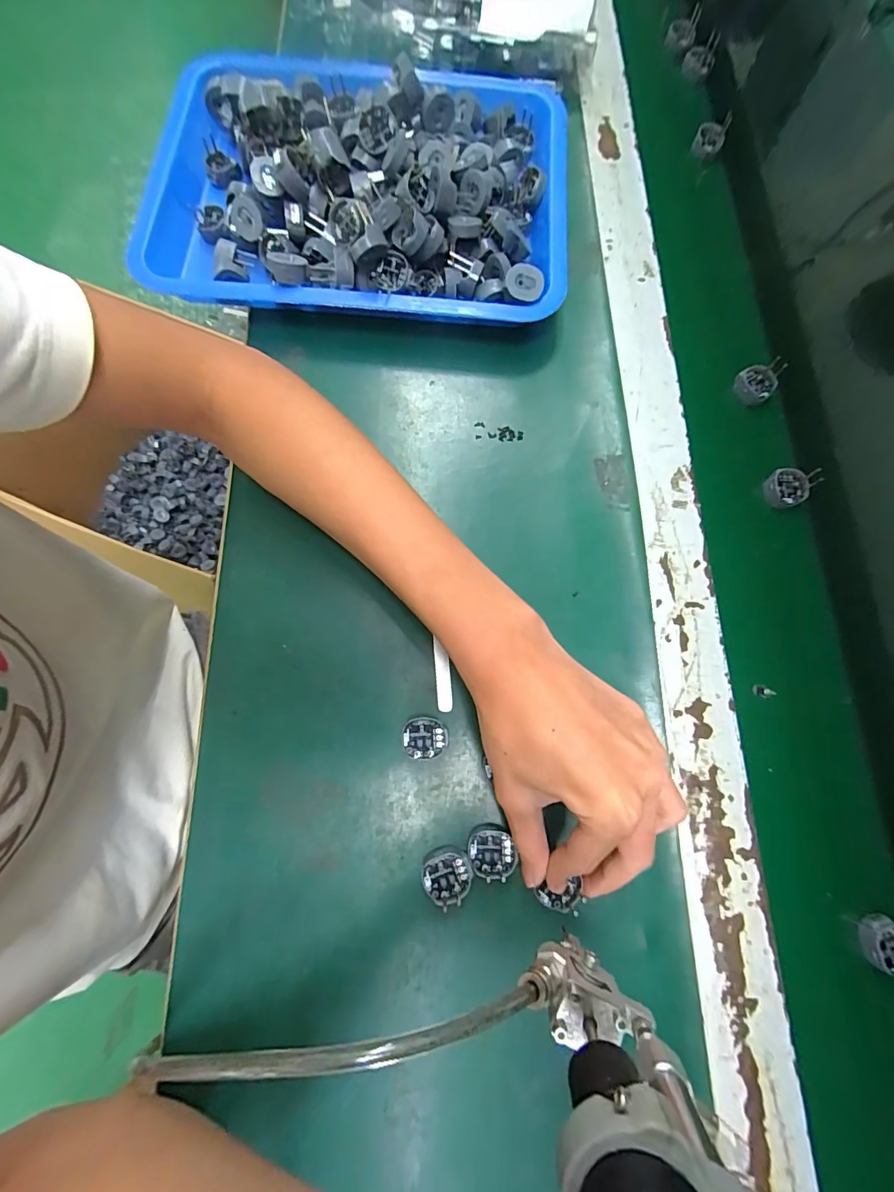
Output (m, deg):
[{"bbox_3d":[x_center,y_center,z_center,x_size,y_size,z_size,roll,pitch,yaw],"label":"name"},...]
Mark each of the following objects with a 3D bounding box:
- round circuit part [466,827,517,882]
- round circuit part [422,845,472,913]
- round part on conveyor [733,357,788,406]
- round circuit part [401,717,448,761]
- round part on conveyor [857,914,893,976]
[{"bbox_3d":[0.026,0.150,0.263,0.027,0.009,0.026,0,75,-1],"label":"round circuit part"},{"bbox_3d":[0.000,0.162,0.260,0.028,0.009,0.028,0,75,-1],"label":"round circuit part"},{"bbox_3d":[0.251,-0.173,0.362,0.035,0.017,0.029,-43,80,-11],"label":"round part on conveyor"},{"bbox_3d":[-0.013,0.089,0.281,0.028,0.010,0.023,6,75,0],"label":"round circuit part"},{"bbox_3d":[0.261,0.205,0.260,0.030,0.019,0.027,26,76,5],"label":"round part on conveyor"}]

